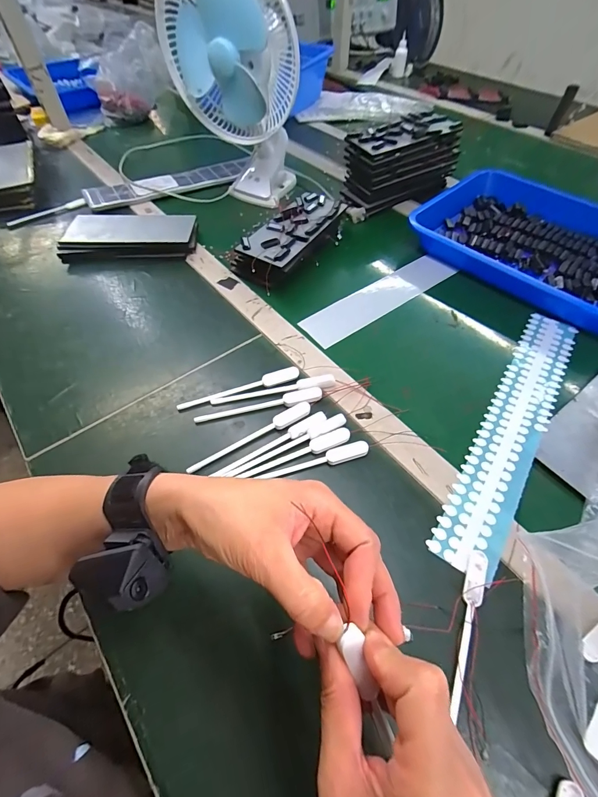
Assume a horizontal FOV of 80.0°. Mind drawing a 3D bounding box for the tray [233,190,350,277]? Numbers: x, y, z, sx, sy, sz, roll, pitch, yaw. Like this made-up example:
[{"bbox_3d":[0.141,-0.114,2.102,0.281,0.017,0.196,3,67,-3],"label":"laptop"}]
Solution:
[{"bbox_3d":[-0.010,-0.247,0.559,0.098,0.057,0.205,33,61,21],"label":"tray"}]

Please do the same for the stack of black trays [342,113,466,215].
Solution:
[{"bbox_3d":[0.188,-0.434,0.658,0.215,0.106,0.082,-23,58,-15],"label":"stack of black trays"}]

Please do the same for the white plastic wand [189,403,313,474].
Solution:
[{"bbox_3d":[-0.050,0.041,0.379,0.144,0.005,0.018,-27,59,-18],"label":"white plastic wand"}]

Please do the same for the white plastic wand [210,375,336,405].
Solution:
[{"bbox_3d":[-0.029,-0.009,0.413,0.145,0.007,0.015,-10,56,-7],"label":"white plastic wand"}]

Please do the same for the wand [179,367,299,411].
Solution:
[{"bbox_3d":[-0.070,-0.013,0.420,0.144,0.011,0.017,-14,56,-9],"label":"wand"}]

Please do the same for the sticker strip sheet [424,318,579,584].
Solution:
[{"bbox_3d":[0.248,0.022,0.405,0.061,0.004,0.377,28,58,22],"label":"sticker strip sheet"}]

